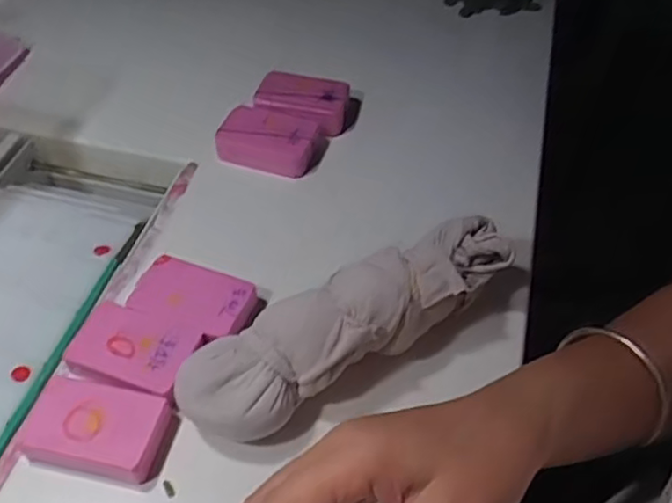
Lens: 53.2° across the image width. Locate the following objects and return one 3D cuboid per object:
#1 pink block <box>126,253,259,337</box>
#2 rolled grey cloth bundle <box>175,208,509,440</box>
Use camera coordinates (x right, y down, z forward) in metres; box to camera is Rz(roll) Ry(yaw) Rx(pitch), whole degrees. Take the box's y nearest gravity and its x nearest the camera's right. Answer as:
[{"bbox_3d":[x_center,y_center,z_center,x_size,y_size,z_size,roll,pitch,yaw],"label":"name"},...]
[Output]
[{"bbox_3d":[-0.086,0.032,0.412,0.070,0.021,0.047,17,51,13],"label":"pink block"},{"bbox_3d":[0.009,0.045,0.382,0.195,0.059,0.052,-28,56,-23],"label":"rolled grey cloth bundle"}]

